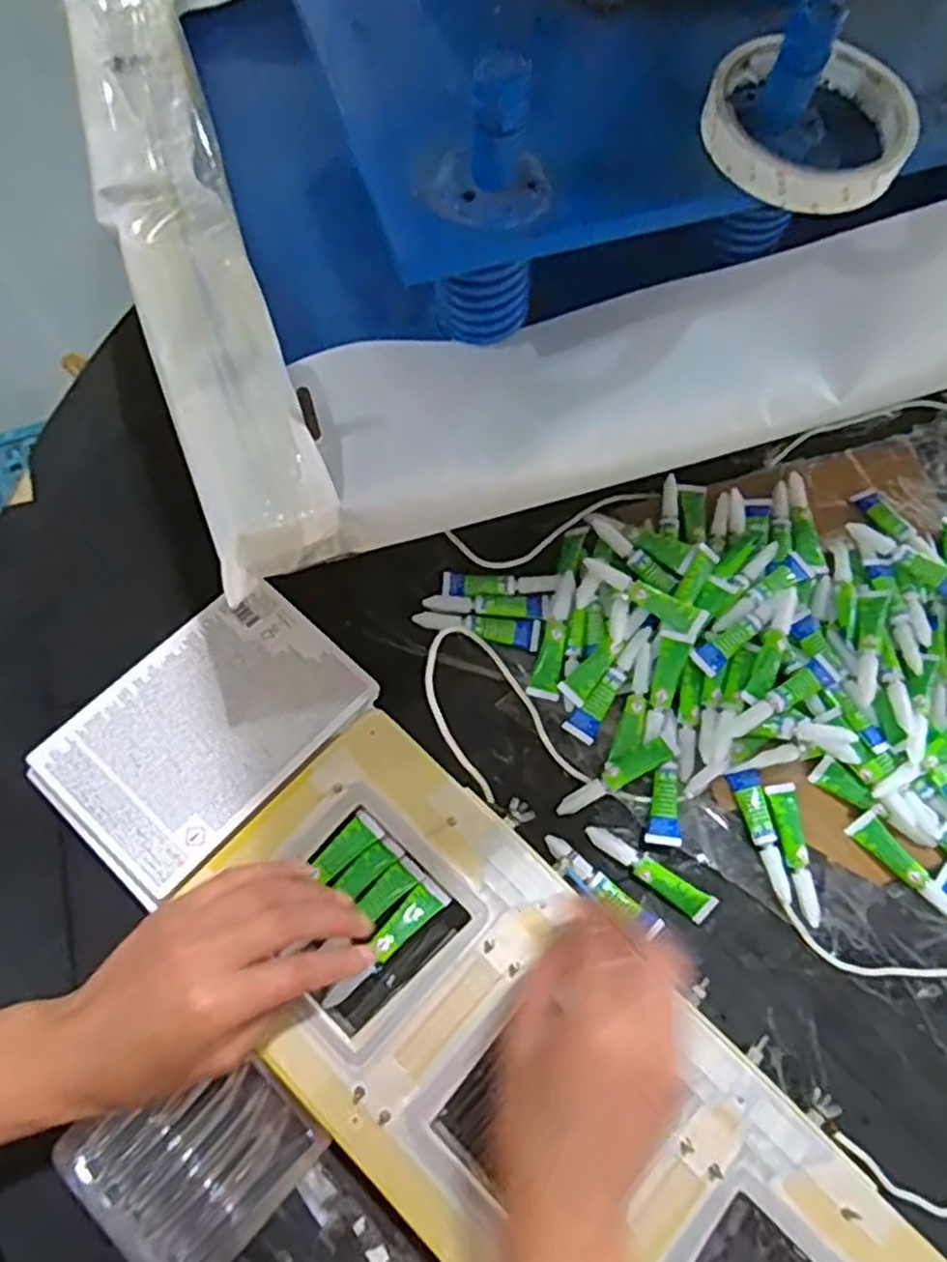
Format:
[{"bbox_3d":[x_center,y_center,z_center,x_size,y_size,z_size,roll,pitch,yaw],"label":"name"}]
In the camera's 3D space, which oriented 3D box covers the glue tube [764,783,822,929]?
[{"bbox_3d":[0.192,0.133,0.464,0.020,0.013,0.080,-5,72,-4],"label":"glue tube"}]

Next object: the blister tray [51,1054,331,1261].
[{"bbox_3d":[-0.144,0.269,0.400,0.098,0.025,0.101,41,75,11],"label":"blister tray"}]

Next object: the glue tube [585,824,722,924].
[{"bbox_3d":[0.104,0.142,0.460,0.082,0.010,0.016,35,74,9],"label":"glue tube"}]

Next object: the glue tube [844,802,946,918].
[{"bbox_3d":[0.261,0.144,0.463,0.021,0.013,0.081,-37,77,-13],"label":"glue tube"}]

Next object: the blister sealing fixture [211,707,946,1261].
[{"bbox_3d":[0.041,0.240,0.394,0.176,0.015,0.419,-41,78,-14],"label":"blister sealing fixture"}]

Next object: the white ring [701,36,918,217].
[{"bbox_3d":[0.147,-0.224,0.341,0.087,0.016,0.087,1,71,-3],"label":"white ring"}]

